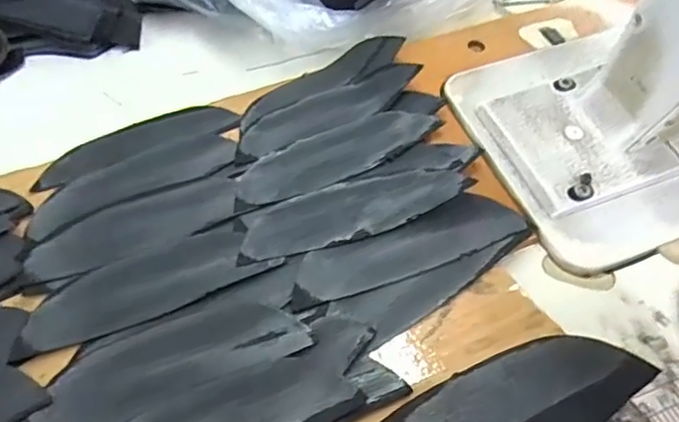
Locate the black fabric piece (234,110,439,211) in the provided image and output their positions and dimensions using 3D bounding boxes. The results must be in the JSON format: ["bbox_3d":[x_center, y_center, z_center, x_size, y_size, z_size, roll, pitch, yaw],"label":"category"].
[{"bbox_3d":[-0.004,-0.041,0.398,0.144,0.015,0.044,-19,50,-13],"label":"black fabric piece"}]

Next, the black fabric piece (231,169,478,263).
[{"bbox_3d":[0.008,-0.003,0.367,0.143,0.013,0.045,-15,49,-10],"label":"black fabric piece"}]

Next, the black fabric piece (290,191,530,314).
[{"bbox_3d":[0.039,0.021,0.349,0.146,0.008,0.036,-18,50,-12],"label":"black fabric piece"}]

